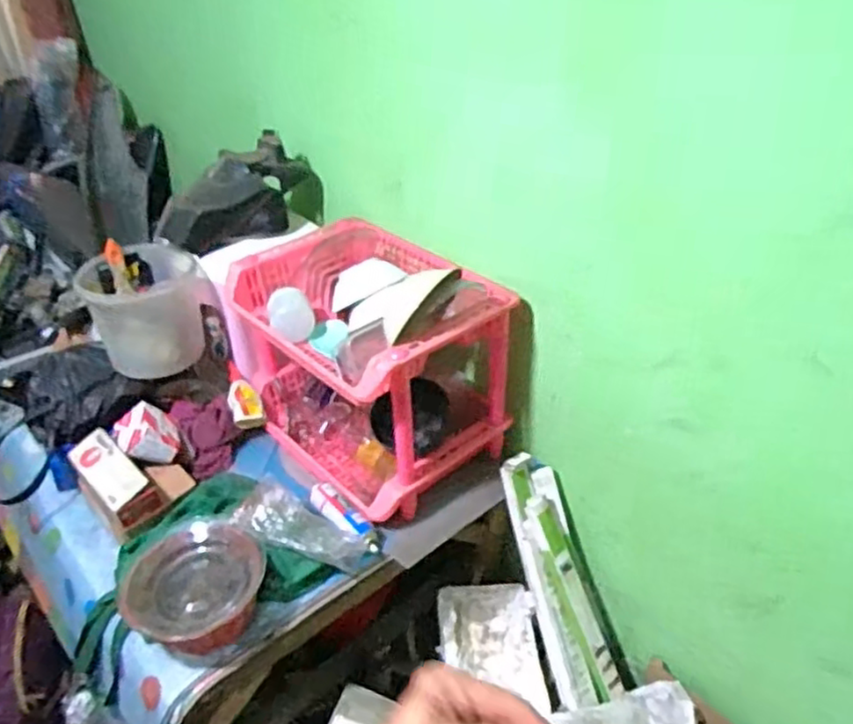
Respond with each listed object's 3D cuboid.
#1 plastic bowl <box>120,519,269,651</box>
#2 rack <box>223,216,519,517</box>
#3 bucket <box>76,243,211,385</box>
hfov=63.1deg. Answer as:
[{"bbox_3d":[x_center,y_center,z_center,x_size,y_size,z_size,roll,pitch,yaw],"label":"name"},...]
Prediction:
[{"bbox_3d":[-0.354,0.336,1.057,0.205,0.104,0.168,-21,39,-24],"label":"plastic bowl"},{"bbox_3d":[-0.102,-0.019,1.306,0.349,0.390,0.460,-26,41,-30],"label":"rack"},{"bbox_3d":[-0.528,-0.104,1.332,0.215,0.190,0.175,-27,42,-30],"label":"bucket"}]

